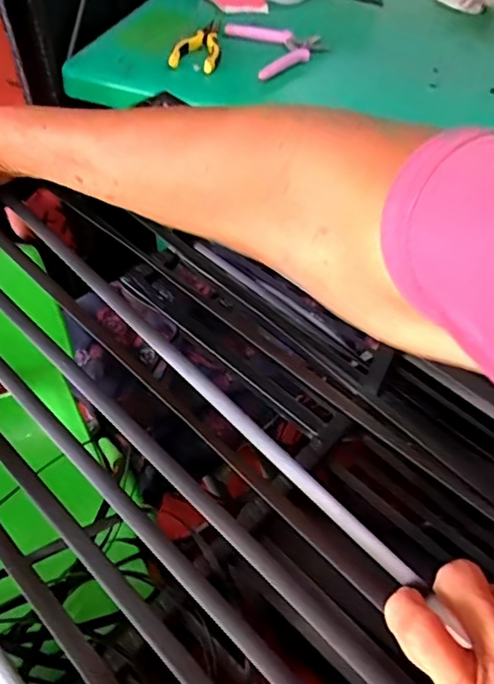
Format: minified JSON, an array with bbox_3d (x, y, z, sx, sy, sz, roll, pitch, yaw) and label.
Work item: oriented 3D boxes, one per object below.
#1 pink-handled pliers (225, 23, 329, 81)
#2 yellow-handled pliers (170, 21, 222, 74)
[{"bbox_3d":[0.048,-0.415,0.774,0.136,0.020,0.137,-6,53,-7],"label":"pink-handled pliers"},{"bbox_3d":[-0.062,-0.419,0.776,0.065,0.016,0.124,12,53,6],"label":"yellow-handled pliers"}]

